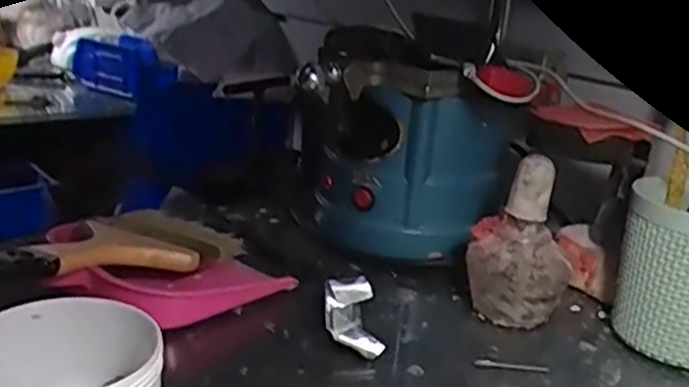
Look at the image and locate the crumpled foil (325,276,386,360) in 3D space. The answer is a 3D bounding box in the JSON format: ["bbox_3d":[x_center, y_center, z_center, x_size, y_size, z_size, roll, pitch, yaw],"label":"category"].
[{"bbox_3d":[0.005,0.084,0.490,0.033,0.029,0.070,2,19,-8],"label":"crumpled foil"}]

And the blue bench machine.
[{"bbox_3d":[0.047,-0.037,0.625,0.171,0.178,0.115,3,19,-6],"label":"blue bench machine"}]

